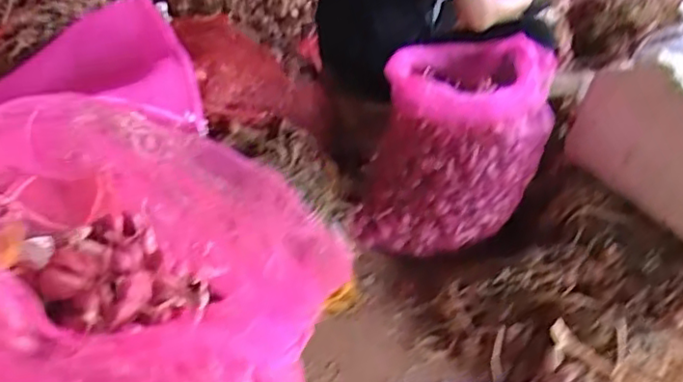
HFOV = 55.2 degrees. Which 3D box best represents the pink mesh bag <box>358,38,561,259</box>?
[{"bbox_3d":[0.250,-0.102,1.440,0.353,0.366,0.337,10,32,5],"label":"pink mesh bag"}]

